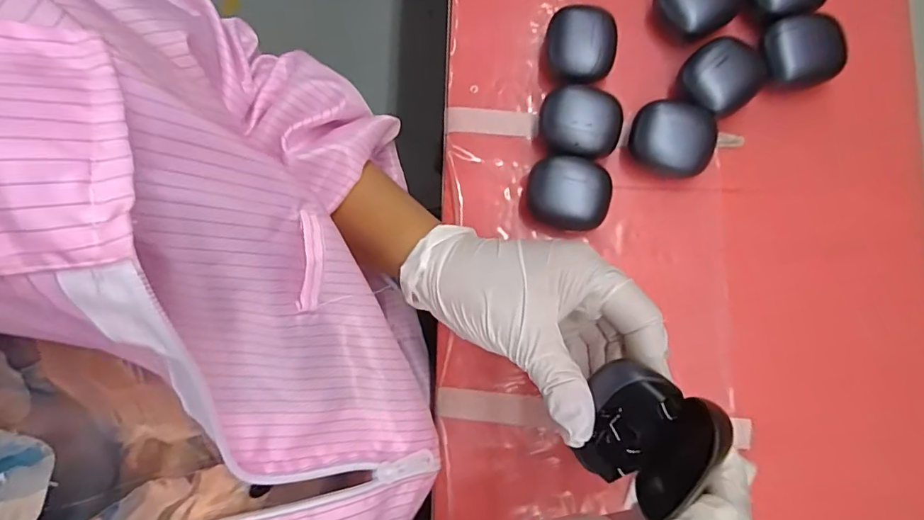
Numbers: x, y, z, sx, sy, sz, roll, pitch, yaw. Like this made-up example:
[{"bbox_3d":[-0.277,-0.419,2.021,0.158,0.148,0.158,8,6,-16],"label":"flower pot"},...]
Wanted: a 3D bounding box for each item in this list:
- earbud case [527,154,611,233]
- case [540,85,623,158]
[{"bbox_3d":[0.074,-0.044,0.344,0.055,0.031,0.047,2,80,1],"label":"earbud case"},{"bbox_3d":[0.084,-0.096,0.354,0.055,0.029,0.049,2,80,1],"label":"case"}]

